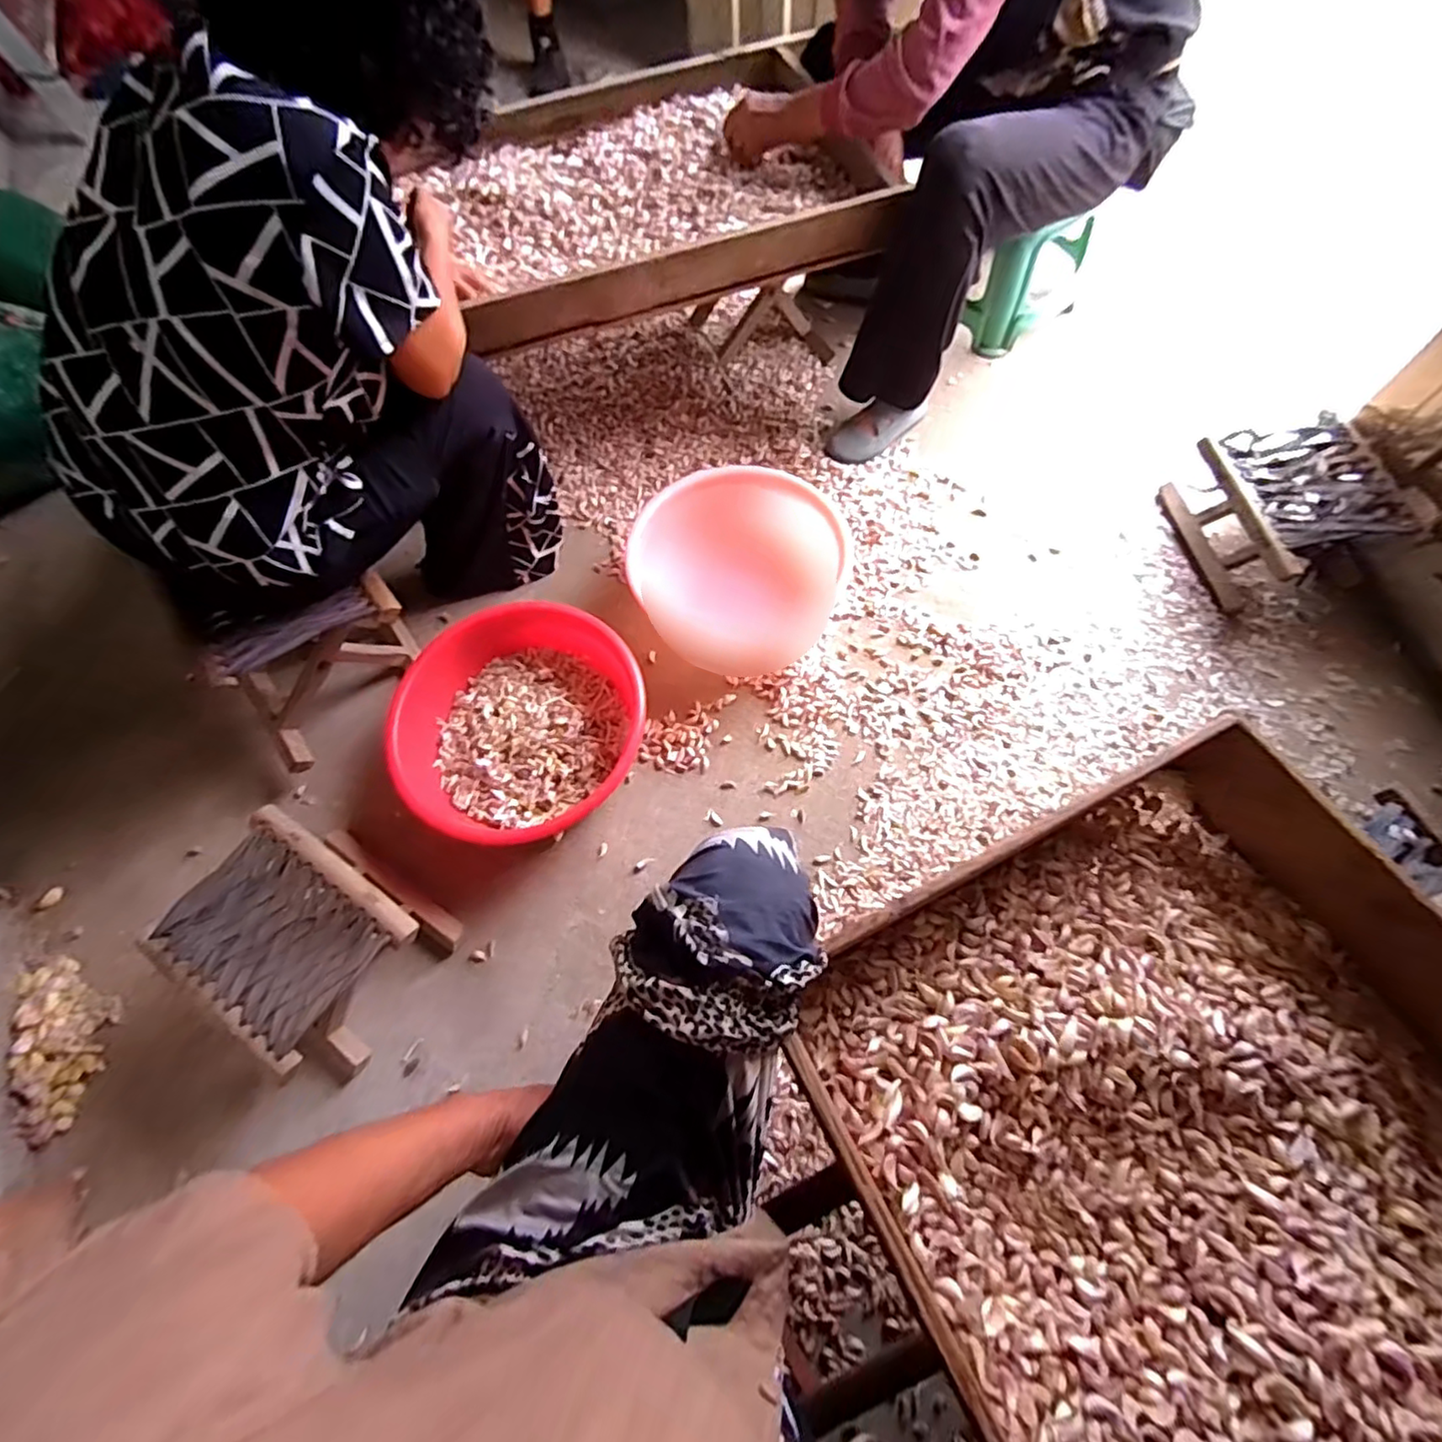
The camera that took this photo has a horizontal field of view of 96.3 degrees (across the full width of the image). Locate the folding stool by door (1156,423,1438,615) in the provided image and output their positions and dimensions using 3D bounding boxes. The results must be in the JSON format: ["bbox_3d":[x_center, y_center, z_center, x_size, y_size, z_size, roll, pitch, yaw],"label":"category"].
[{"bbox_3d":[0.900,-0.333,1.041,0.213,0.158,0.256,-12,66,-3],"label":"folding stool by door"}]

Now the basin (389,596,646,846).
[{"bbox_3d":[-0.304,0.001,0.989,0.362,0.122,0.369,-1,66,2],"label":"basin"}]

